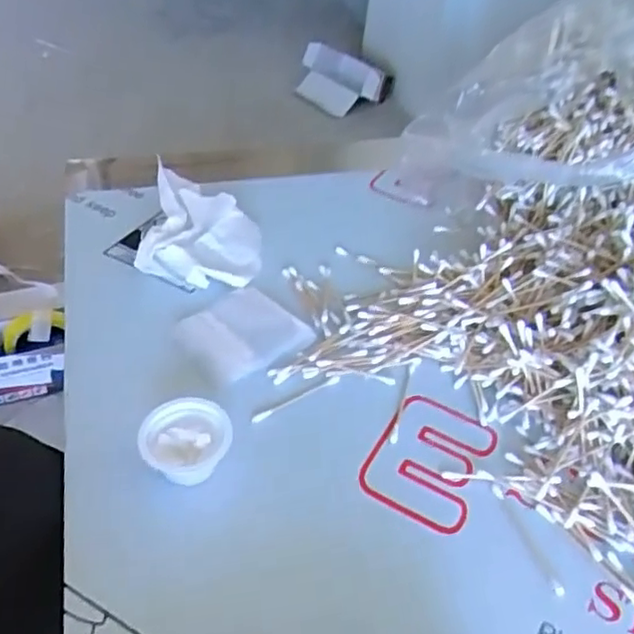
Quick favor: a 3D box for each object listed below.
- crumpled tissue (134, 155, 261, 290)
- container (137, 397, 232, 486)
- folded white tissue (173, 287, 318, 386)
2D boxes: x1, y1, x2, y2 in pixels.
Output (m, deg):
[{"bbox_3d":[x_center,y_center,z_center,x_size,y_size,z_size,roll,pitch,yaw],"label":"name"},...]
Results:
[{"bbox_3d":[-0.097,-0.076,0.572,0.098,0.037,0.130,3,44,-1],"label":"crumpled tissue"},{"bbox_3d":[-0.080,0.078,0.404,0.053,0.031,0.047,-13,47,-17],"label":"container"},{"bbox_3d":[-0.055,0.012,0.497,0.080,0.009,0.074,-32,54,-31],"label":"folded white tissue"}]

